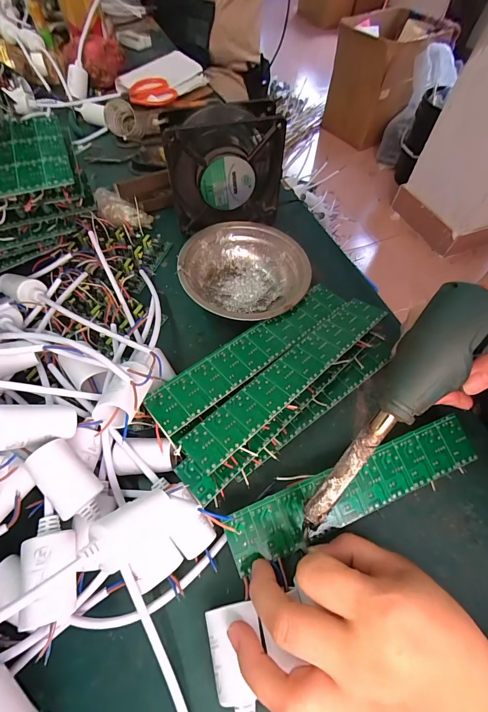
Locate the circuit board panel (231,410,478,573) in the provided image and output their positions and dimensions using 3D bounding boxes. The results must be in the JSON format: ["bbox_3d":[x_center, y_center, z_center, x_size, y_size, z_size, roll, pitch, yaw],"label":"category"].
[{"bbox_3d":[0.085,0.097,0.244,0.201,0.004,0.038,-19,77,-13],"label":"circuit board panel"}]

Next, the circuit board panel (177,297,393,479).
[{"bbox_3d":[0.038,0.012,0.260,0.201,0.004,0.040,-39,52,-23],"label":"circuit board panel"}]

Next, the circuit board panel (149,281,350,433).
[{"bbox_3d":[0.011,-0.007,0.280,0.198,0.004,0.039,-34,63,-24],"label":"circuit board panel"}]

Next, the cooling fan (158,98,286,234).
[{"bbox_3d":[-0.022,-0.201,0.361,0.121,0.117,0.045,-10,61,-9],"label":"cooling fan"}]

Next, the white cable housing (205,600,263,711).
[{"bbox_3d":[-0.002,0.250,0.160,0.029,0.031,0.212,-1,67,-5],"label":"white cable housing"}]

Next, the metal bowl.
[{"bbox_3d":[0.000,-0.080,0.338,0.123,0.044,0.125,2,60,-3],"label":"metal bowl"}]

